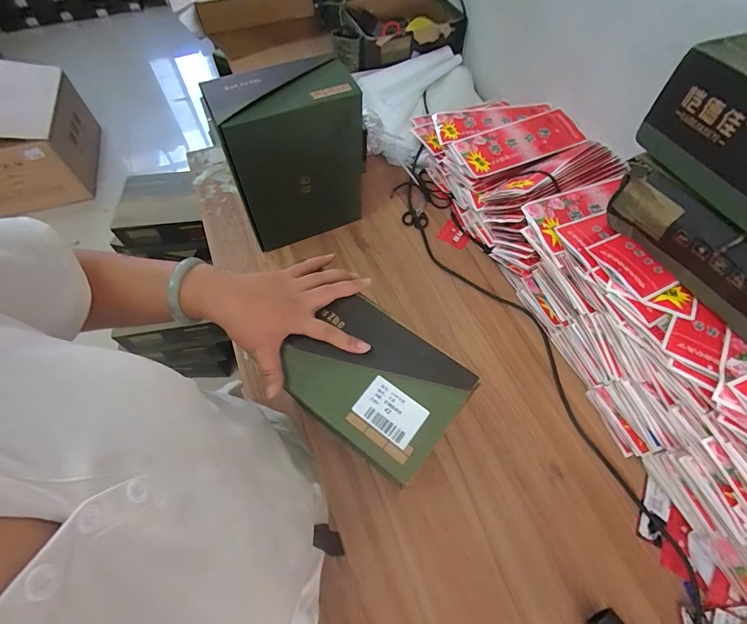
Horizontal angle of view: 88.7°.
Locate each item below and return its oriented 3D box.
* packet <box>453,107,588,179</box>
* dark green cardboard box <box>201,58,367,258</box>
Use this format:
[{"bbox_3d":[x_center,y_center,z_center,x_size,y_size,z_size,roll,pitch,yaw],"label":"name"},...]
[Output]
[{"bbox_3d":[0.344,-0.393,0.887,0.288,0.027,0.129,-19,60,-8],"label":"packet"},{"bbox_3d":[-0.156,-0.300,0.794,0.251,0.341,0.114,-16,61,-9],"label":"dark green cardboard box"}]

